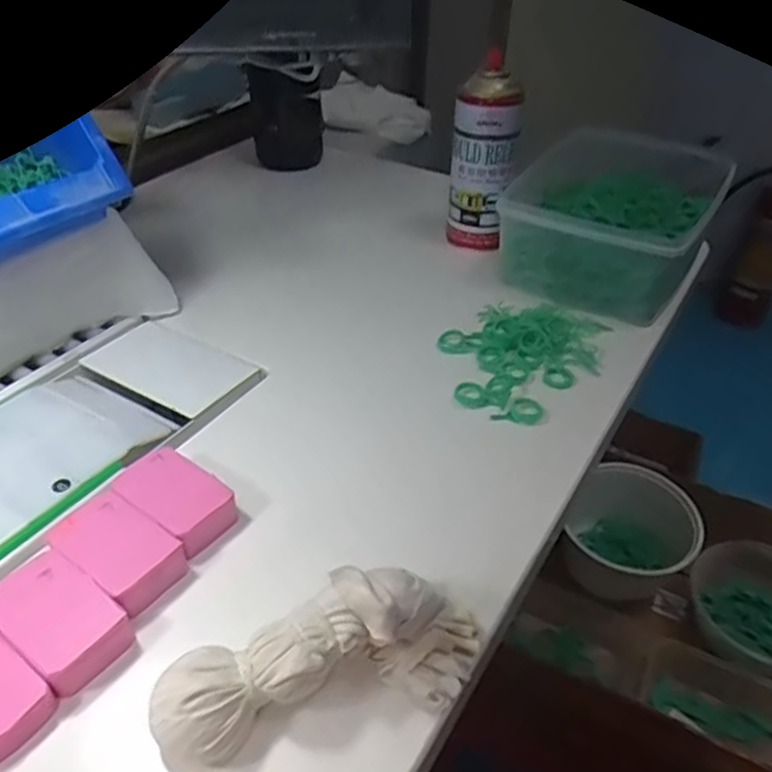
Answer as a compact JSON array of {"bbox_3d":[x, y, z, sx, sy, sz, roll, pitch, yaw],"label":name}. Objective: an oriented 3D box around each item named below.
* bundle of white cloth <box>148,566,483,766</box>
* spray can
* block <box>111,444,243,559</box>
[{"bbox_3d":[-0.032,0.131,0.339,0.161,0.056,0.061,-9,40,-13],"label":"bundle of white cloth"},{"bbox_3d":[0.095,-0.209,0.689,0.062,0.194,0.062,4,39,3],"label":"spray can"},{"bbox_3d":[-0.131,0.072,0.433,0.073,0.024,0.047,25,44,26],"label":"block"}]

